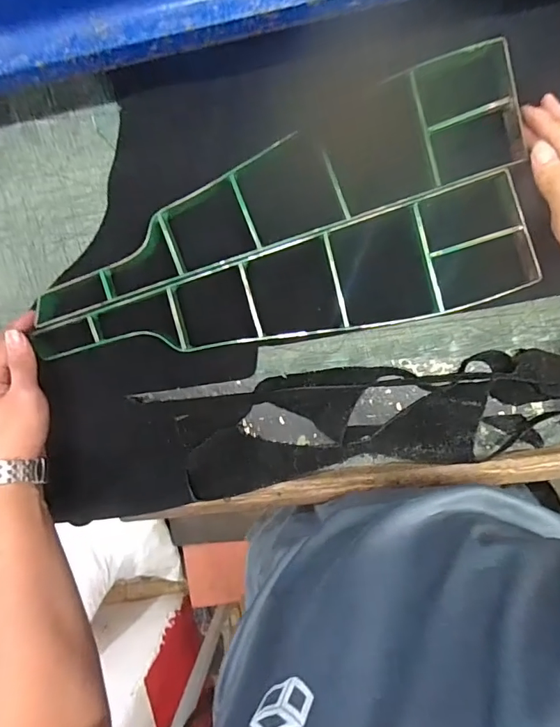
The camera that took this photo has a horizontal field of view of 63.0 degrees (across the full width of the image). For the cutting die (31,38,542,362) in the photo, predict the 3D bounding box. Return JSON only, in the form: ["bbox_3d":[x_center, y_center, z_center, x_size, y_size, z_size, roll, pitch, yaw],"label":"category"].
[{"bbox_3d":[-0.009,-0.105,0.436,0.482,0.031,0.209,-18,96,8],"label":"cutting die"}]

